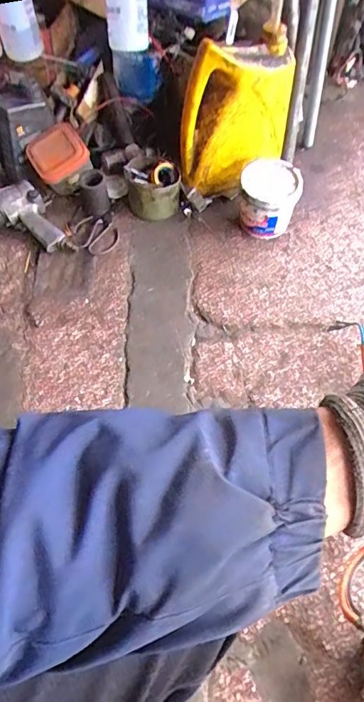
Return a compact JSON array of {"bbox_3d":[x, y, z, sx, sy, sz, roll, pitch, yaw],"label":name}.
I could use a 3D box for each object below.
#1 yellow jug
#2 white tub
[{"bbox_3d":[0.110,-0.471,0.984,0.221,0.286,0.114,-30,64,-18],"label":"yellow jug"},{"bbox_3d":[0.181,-0.314,0.996,0.120,0.116,0.117,14,60,7],"label":"white tub"}]

